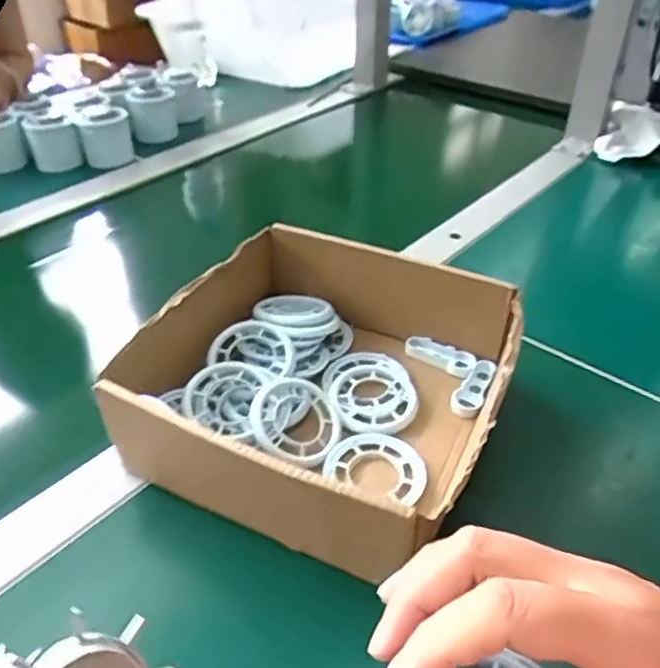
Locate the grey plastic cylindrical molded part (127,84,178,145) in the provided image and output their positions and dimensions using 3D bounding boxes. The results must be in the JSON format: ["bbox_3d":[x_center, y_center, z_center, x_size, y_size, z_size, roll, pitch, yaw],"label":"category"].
[{"bbox_3d":[-0.222,-0.277,0.787,0.055,0.060,0.053,-12,39,-14],"label":"grey plastic cylindrical molded part"}]

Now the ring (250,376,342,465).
[{"bbox_3d":[-0.020,0.053,0.383,0.056,0.008,0.054,11,53,-15],"label":"ring"}]

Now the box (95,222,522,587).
[{"bbox_3d":[0.000,0.027,0.388,0.197,0.074,0.203,14,40,19],"label":"box"}]

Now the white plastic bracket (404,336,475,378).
[{"bbox_3d":[0.078,0.014,0.447,0.050,0.011,0.016,20,42,24],"label":"white plastic bracket"}]

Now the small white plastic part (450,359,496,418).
[{"bbox_3d":[0.097,0.036,0.424,0.019,0.010,0.048,16,41,21],"label":"small white plastic part"}]

